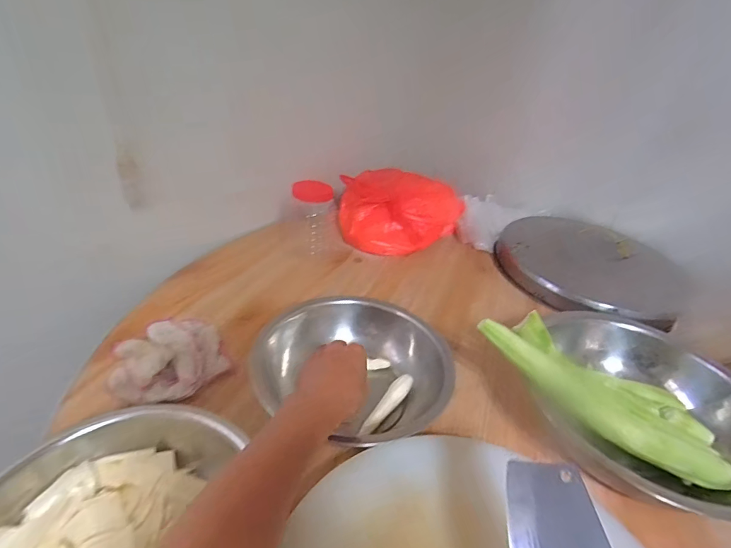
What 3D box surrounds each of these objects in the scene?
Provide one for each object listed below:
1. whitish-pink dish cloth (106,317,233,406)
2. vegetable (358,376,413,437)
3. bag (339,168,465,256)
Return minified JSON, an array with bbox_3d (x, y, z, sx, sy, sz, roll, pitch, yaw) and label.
[{"bbox_3d":[-0.291,0.117,0.596,0.147,0.059,0.158,-10,37,-24],"label":"whitish-pink dish cloth"},{"bbox_3d":[0.028,0.185,0.568,0.025,0.016,0.122,28,39,29],"label":"vegetable"},{"bbox_3d":[0.083,-0.162,1.020,0.286,0.132,0.251,15,34,13],"label":"bag"}]

